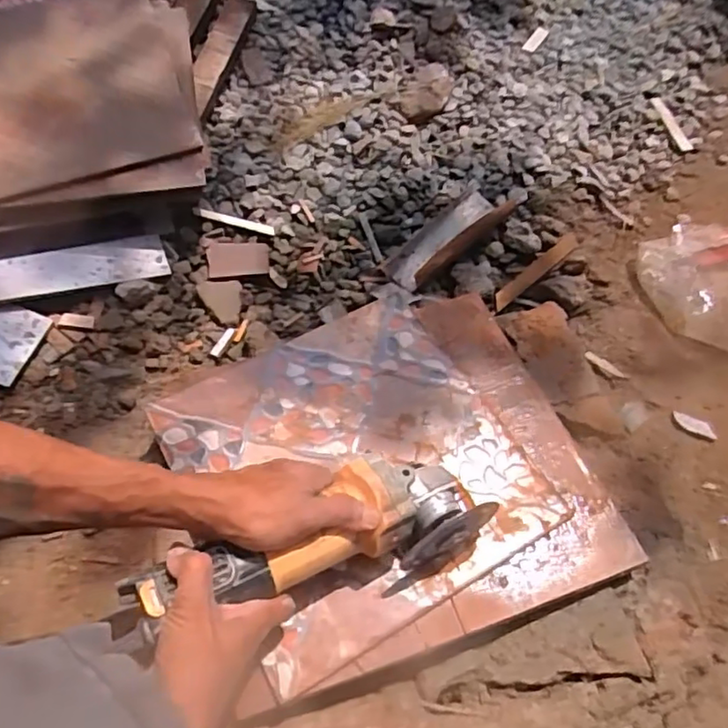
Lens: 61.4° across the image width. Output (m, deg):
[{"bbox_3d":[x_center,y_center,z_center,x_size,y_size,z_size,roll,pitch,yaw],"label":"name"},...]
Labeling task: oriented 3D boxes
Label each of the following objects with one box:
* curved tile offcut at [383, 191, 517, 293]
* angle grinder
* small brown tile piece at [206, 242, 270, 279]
[{"bbox_3d":[0.115,-0.181,0.843,0.206,0.044,0.073,-38,66,-19],"label":"curved tile offcut"},{"bbox_3d":[-0.035,0.138,0.488,0.280,0.088,0.085,-7,58,-22],"label":"angle grinder"},{"bbox_3d":[-0.169,-0.141,0.823,0.080,0.006,0.056,-6,59,-2],"label":"small brown tile piece"}]

